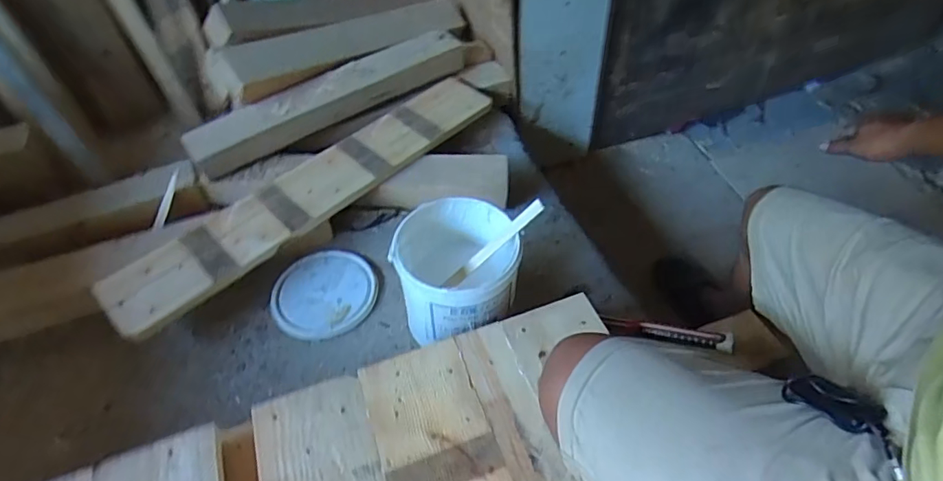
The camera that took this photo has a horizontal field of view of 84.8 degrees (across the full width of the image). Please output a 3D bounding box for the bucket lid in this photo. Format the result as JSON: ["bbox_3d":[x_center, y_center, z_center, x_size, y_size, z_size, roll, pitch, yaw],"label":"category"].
[{"bbox_3d":[-0.254,0.087,0.895,0.166,0.009,0.178,-2,51,3],"label":"bucket lid"}]

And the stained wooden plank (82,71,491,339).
[{"bbox_3d":[-0.266,-0.114,0.966,0.794,0.029,0.150,-37,65,-28],"label":"stained wooden plank"}]

